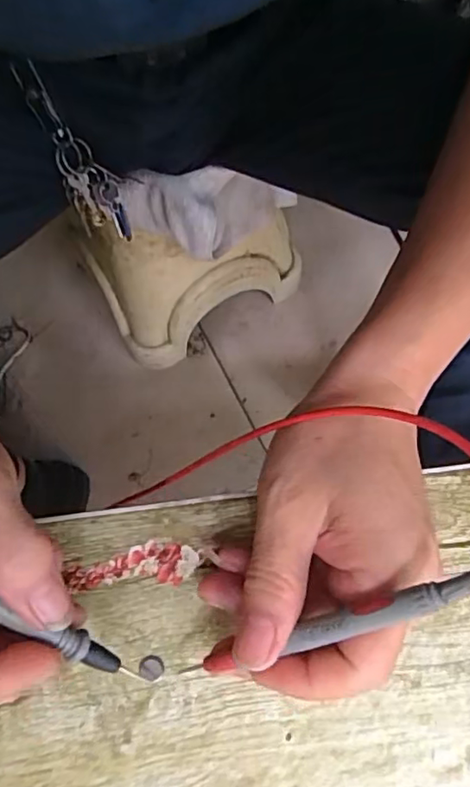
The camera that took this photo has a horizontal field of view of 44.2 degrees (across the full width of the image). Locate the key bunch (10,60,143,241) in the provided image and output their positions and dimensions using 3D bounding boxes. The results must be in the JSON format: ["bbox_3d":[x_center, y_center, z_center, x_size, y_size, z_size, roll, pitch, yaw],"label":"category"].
[{"bbox_3d":[-0.134,-0.202,0.499,0.050,0.158,0.027,-40,47,-13],"label":"key bunch"}]

